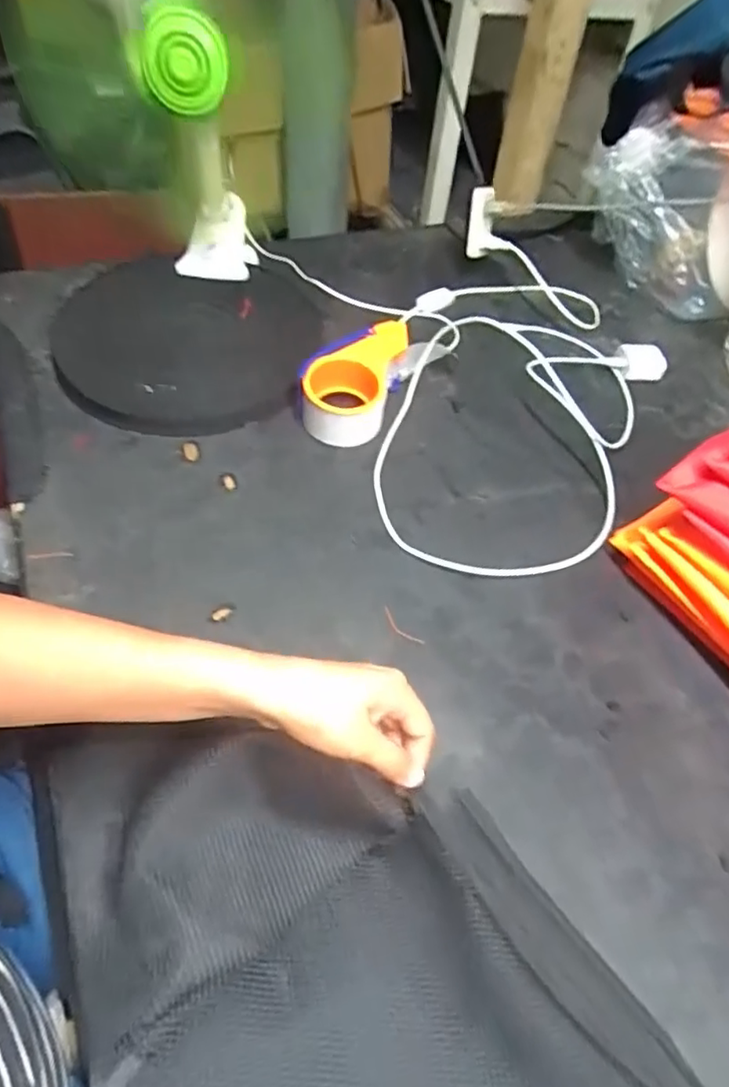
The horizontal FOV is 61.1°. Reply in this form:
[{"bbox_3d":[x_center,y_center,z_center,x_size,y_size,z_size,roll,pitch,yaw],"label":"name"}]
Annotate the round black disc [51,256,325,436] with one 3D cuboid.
[{"bbox_3d":[-0.189,-0.227,0.682,0.278,0.039,0.277,-5,51,-10],"label":"round black disc"}]

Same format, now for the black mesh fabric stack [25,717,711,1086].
[{"bbox_3d":[0.000,0.254,0.316,0.260,0.033,0.449,-29,59,-25],"label":"black mesh fabric stack"}]

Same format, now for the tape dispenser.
[{"bbox_3d":[-0.012,-0.169,0.638,0.082,0.060,0.142,17,51,7],"label":"tape dispenser"}]

